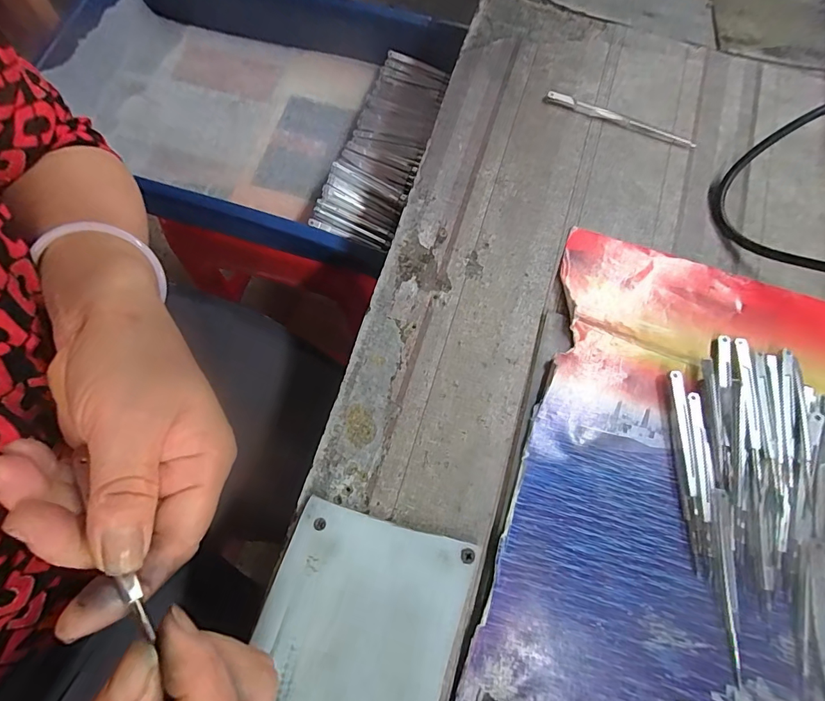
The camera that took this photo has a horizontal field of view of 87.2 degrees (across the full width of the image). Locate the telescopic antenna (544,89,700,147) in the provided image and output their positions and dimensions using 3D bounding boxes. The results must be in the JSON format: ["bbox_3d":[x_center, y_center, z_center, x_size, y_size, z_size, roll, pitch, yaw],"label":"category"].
[{"bbox_3d":[0.147,-0.164,0.307,0.106,0.004,0.009,22,74,4],"label":"telescopic antenna"}]

